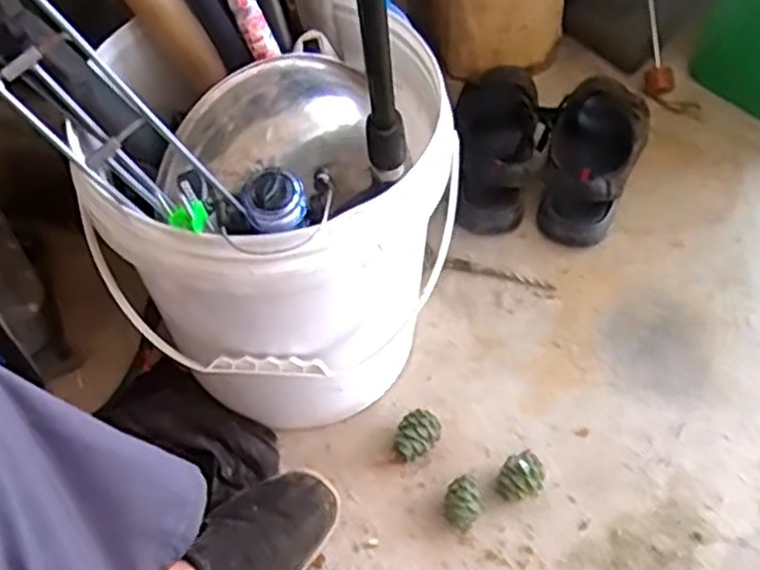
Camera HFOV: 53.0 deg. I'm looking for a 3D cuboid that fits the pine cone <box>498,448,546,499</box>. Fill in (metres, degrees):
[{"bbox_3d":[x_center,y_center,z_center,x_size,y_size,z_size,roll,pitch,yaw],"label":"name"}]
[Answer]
[{"bbox_3d":[0.139,0.188,0.746,0.040,0.042,0.041,0,55,1],"label":"pine cone"}]

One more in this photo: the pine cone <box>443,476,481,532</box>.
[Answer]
[{"bbox_3d":[0.080,0.210,0.734,0.033,0.037,0.042,13,56,10],"label":"pine cone"}]

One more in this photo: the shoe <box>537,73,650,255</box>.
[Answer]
[{"bbox_3d":[0.261,-0.165,0.939,0.117,0.104,0.229,17,57,12],"label":"shoe"}]

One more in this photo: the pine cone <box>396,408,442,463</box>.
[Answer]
[{"bbox_3d":[0.037,0.152,0.772,0.049,0.033,0.036,-34,61,-21],"label":"pine cone"}]

